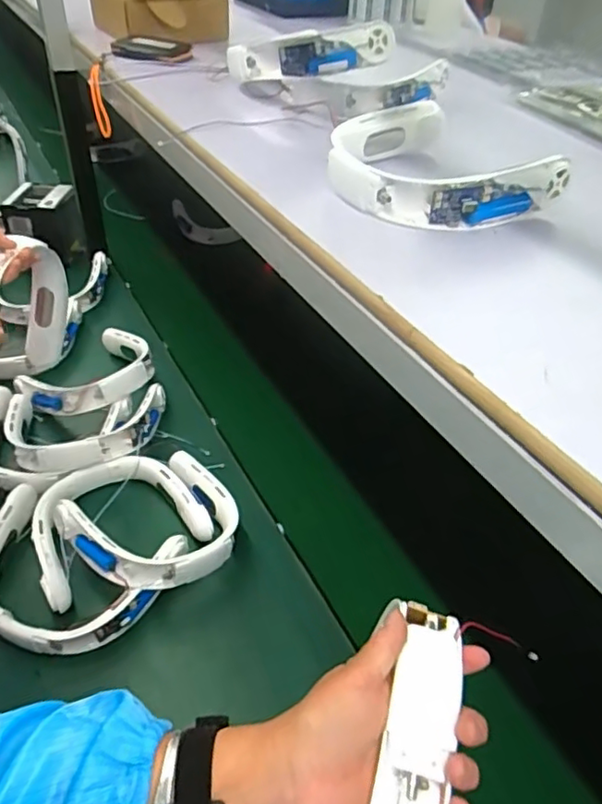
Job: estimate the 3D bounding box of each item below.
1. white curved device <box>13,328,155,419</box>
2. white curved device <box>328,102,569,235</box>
[{"bbox_3d":[-0.372,-0.046,1.070,0.189,0.082,0.214,28,44,31],"label":"white curved device"},{"bbox_3d":[0.128,-0.234,0.600,0.175,0.064,0.205,-18,41,-24],"label":"white curved device"}]

